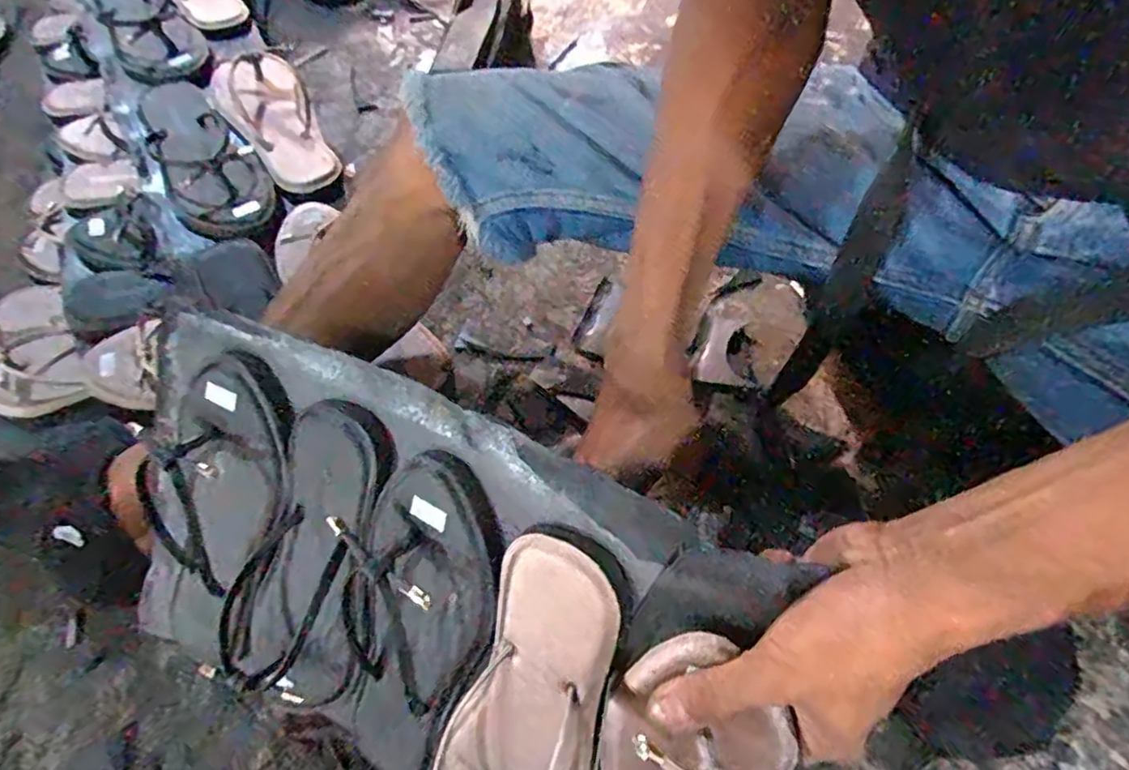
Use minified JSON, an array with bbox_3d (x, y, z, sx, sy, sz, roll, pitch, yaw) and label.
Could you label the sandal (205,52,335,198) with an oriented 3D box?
[{"bbox_3d":[-0.323,-0.293,0.685,0.092,0.046,0.221,-25,60,-11],"label":"sandal"}]

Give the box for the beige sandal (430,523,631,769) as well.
[{"bbox_3d":[-0.024,0.184,0.337,0.090,0.227,0.039,24,22,17],"label":"beige sandal"}]

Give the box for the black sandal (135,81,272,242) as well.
[{"bbox_3d":[-0.385,-0.241,0.655,0.093,0.044,0.242,-35,63,-16],"label":"black sandal"}]

